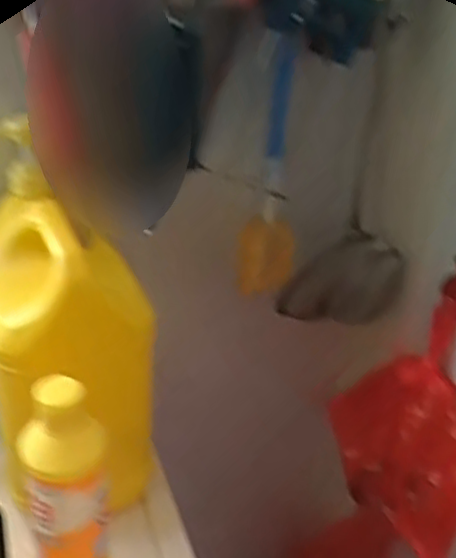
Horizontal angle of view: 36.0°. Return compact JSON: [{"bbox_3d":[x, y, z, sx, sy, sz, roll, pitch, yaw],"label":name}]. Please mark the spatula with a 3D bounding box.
[{"bbox_3d":[0.041,-0.088,0.618,0.051,0.240,0.039,8,31,3],"label":"spatula"}]

